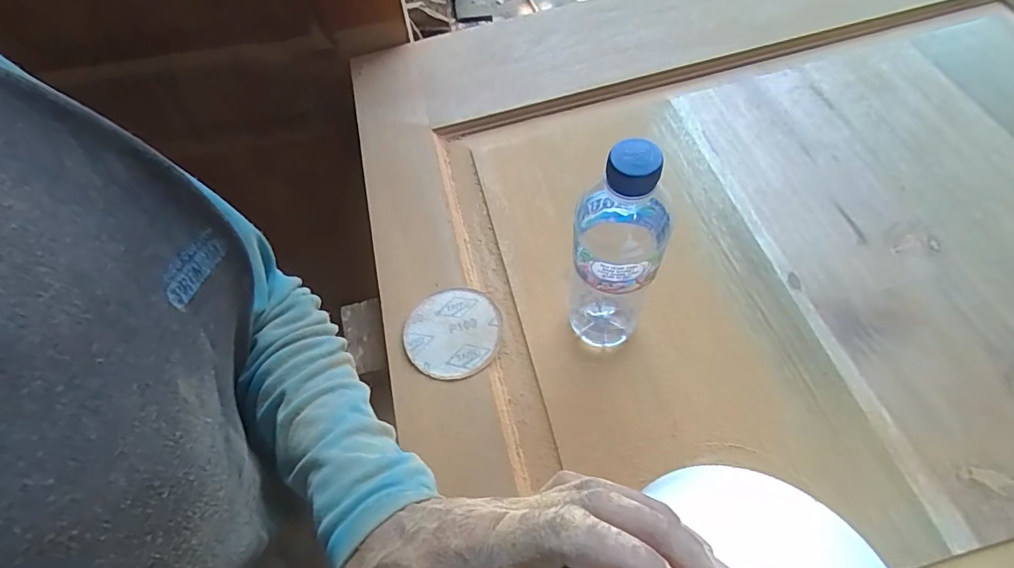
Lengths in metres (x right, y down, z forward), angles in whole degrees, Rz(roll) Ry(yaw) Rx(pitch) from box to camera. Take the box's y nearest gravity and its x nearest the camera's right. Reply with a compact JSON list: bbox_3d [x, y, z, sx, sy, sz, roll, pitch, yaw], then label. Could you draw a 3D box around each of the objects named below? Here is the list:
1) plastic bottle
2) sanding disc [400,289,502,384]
[{"bbox_3d":[0.084,-0.020,0.376,0.072,0.229,0.072,18,63,14],"label":"plastic bottle"},{"bbox_3d":[-0.054,0.047,0.471,0.092,0.005,0.092,10,65,9],"label":"sanding disc"}]

